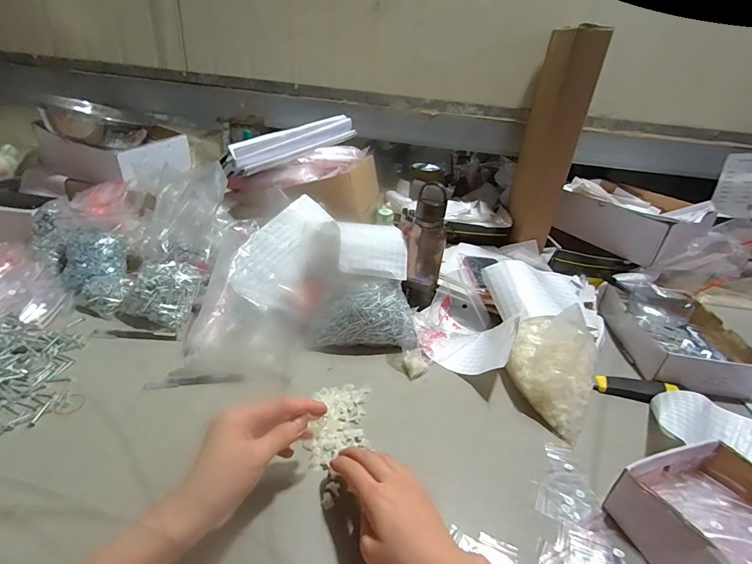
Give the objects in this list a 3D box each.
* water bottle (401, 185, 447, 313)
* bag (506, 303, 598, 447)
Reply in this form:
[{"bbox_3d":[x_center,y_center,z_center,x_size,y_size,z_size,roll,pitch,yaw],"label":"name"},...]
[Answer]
[{"bbox_3d":[0.086,-0.053,0.674,0.065,0.192,0.059,8,4,3],"label":"water bottle"},{"bbox_3d":[0.262,0.112,0.566,0.112,0.127,0.156,18,31,21],"label":"bag"}]

